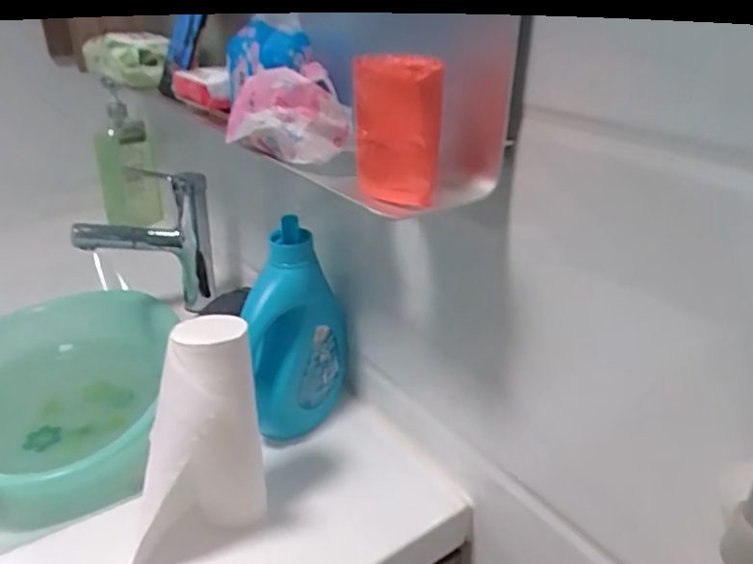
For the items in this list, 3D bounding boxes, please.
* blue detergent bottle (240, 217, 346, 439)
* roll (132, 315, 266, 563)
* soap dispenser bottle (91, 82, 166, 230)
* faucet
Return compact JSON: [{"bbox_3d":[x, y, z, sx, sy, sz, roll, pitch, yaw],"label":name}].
[{"bbox_3d":[-0.082,0.056,0.621,0.098,0.217,0.099,-1,28,-4],"label":"blue detergent bottle"},{"bbox_3d":[-0.153,0.137,0.486,0.109,0.190,0.067,-8,29,-17],"label":"roll"},{"bbox_3d":[-0.455,-0.220,1.065,0.099,0.252,0.080,-11,30,-21],"label":"soap dispenser bottle"},{"bbox_3d":[-0.308,-0.048,0.789,0.163,0.199,0.055,-13,31,-24],"label":"faucet"}]

